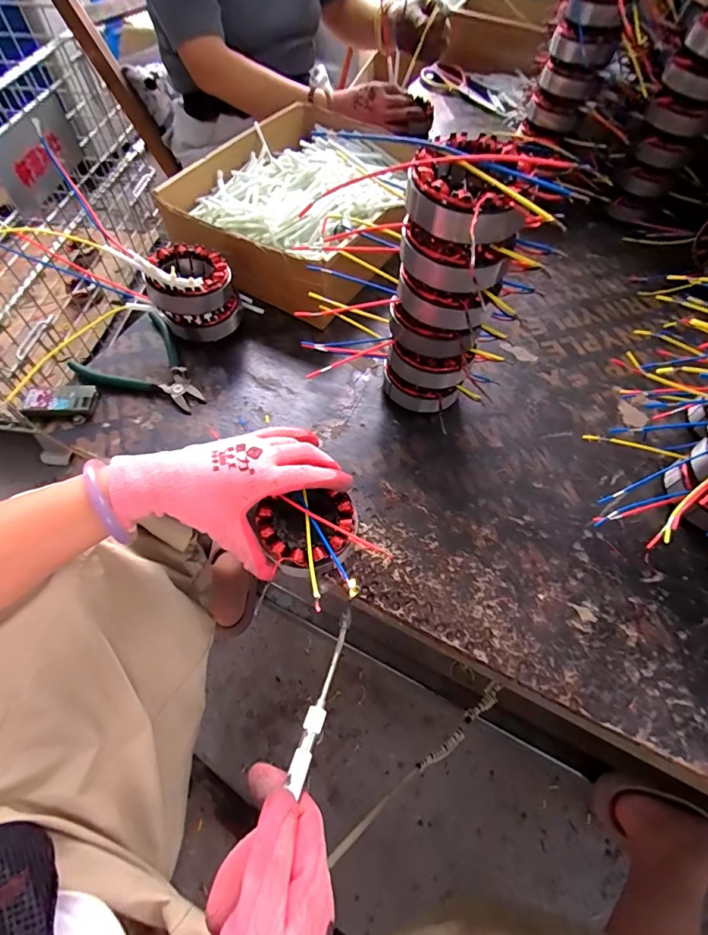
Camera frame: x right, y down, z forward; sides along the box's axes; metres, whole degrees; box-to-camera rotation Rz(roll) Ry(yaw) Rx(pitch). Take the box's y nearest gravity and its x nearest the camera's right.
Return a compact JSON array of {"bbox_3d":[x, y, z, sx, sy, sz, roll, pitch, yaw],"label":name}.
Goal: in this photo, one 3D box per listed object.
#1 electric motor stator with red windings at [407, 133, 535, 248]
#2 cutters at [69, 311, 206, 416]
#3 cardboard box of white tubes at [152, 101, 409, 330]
[{"bbox_3d":[0.083,-0.192,0.294,0.080,0.034,0.080,1,59,-1],"label":"electric motor stator with red windings"},{"bbox_3d":[-0.227,-0.104,0.470,0.138,0.016,0.108,40,66,20],"label":"cutters"},{"bbox_3d":[-0.062,-0.349,0.563,0.254,0.093,0.302,27,62,13],"label":"cardboard box of white tubes"}]

